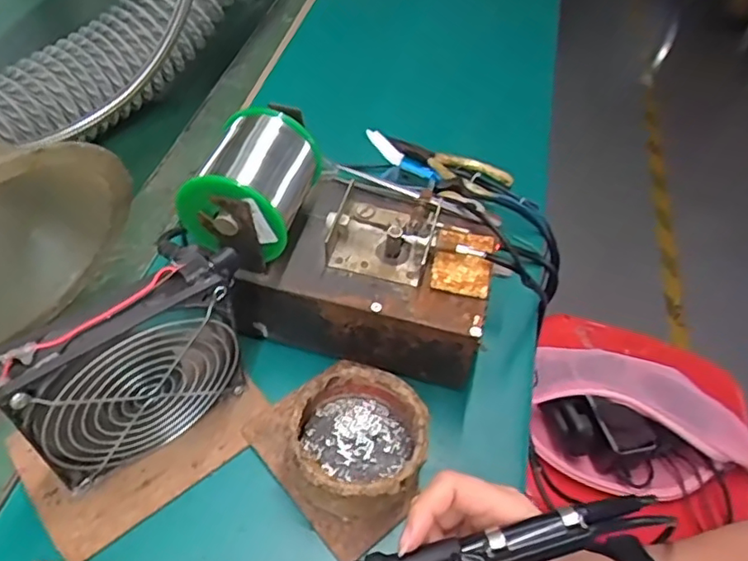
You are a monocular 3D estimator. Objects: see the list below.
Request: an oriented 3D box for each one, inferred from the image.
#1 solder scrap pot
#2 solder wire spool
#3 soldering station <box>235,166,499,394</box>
[{"bbox_3d":[-0.011,0.099,0.376,0.084,0.041,0.088,2,50,-2],"label":"solder scrap pot"},{"bbox_3d":[-0.076,-0.059,0.392,0.068,0.076,0.083,14,51,6],"label":"solder wire spool"},{"bbox_3d":[0.000,-0.009,0.433,0.158,0.082,0.107,13,51,7],"label":"soldering station"}]

